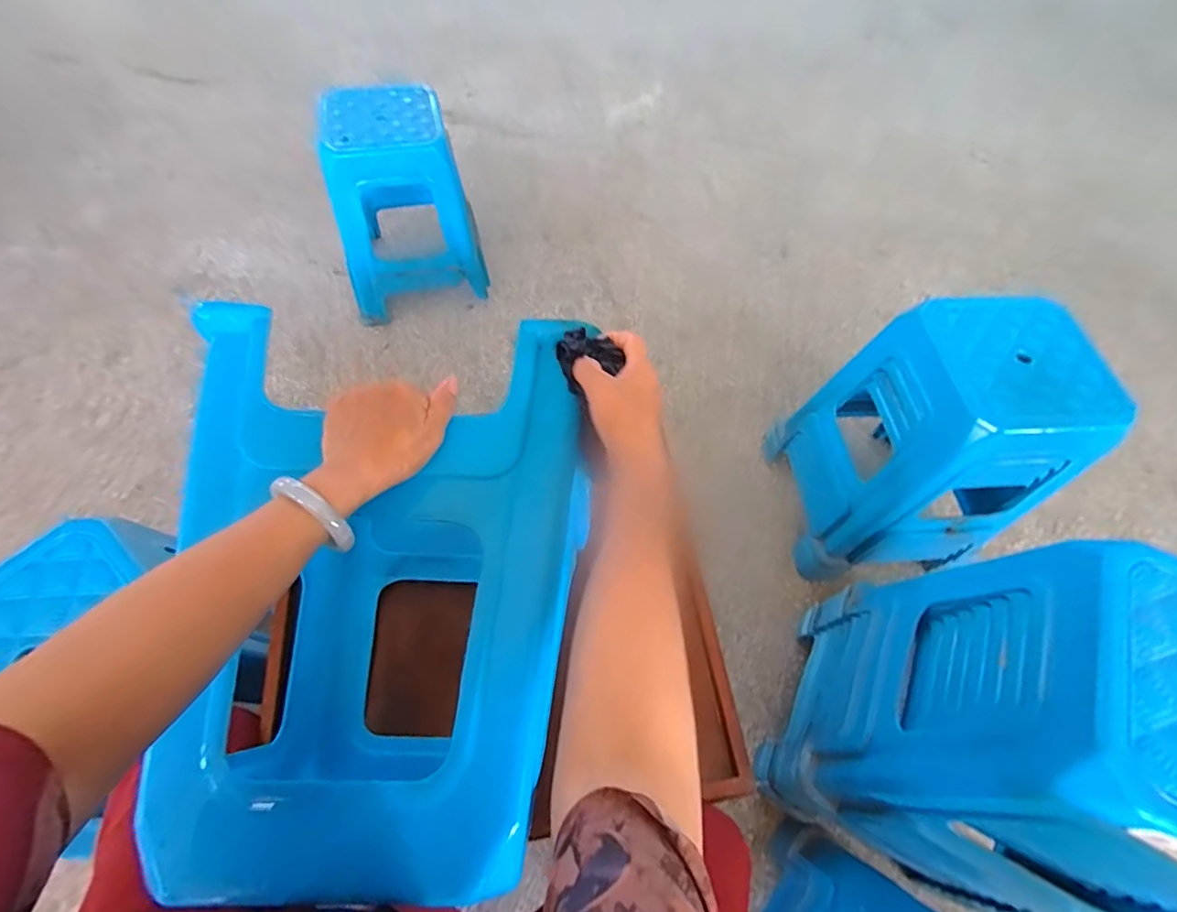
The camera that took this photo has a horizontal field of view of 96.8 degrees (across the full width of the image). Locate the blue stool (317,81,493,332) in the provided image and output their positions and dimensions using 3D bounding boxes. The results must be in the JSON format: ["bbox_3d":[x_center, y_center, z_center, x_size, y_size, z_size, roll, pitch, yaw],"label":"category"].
[{"bbox_3d":[-0.511,-0.676,1.430,0.355,0.457,0.321,-15,63,-11],"label":"blue stool"}]

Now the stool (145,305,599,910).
[{"bbox_3d":[-0.181,0.157,0.529,0.338,0.376,0.423,2,58,-2],"label":"stool"}]

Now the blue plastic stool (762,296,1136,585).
[{"bbox_3d":[0.639,-0.016,1.029,0.316,0.496,0.334,-2,59,-5],"label":"blue plastic stool"}]

